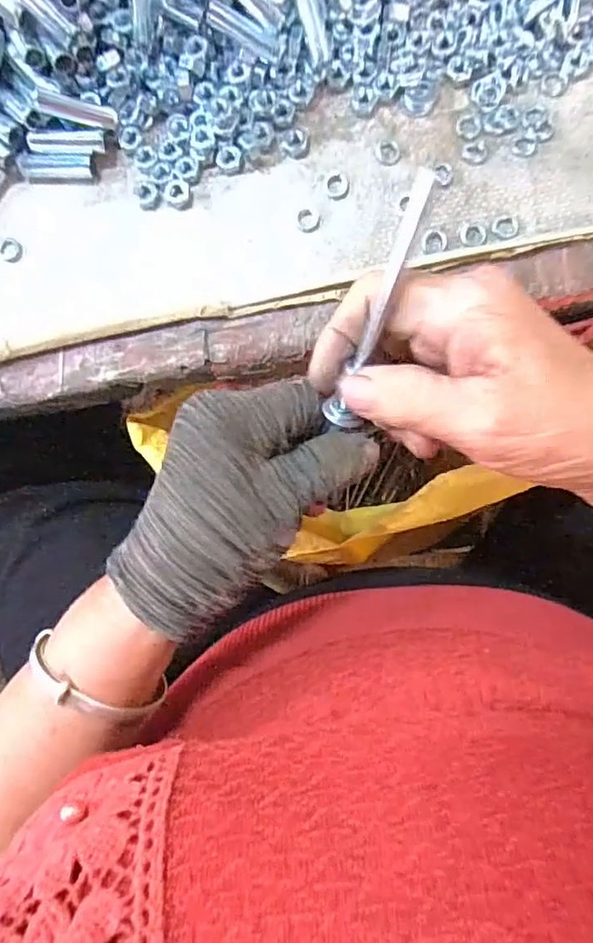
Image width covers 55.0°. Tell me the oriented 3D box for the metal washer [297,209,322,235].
[{"bbox_3d":[0.006,-0.138,0.314,0.014,0.004,0.011,35,89,7],"label":"metal washer"}]

